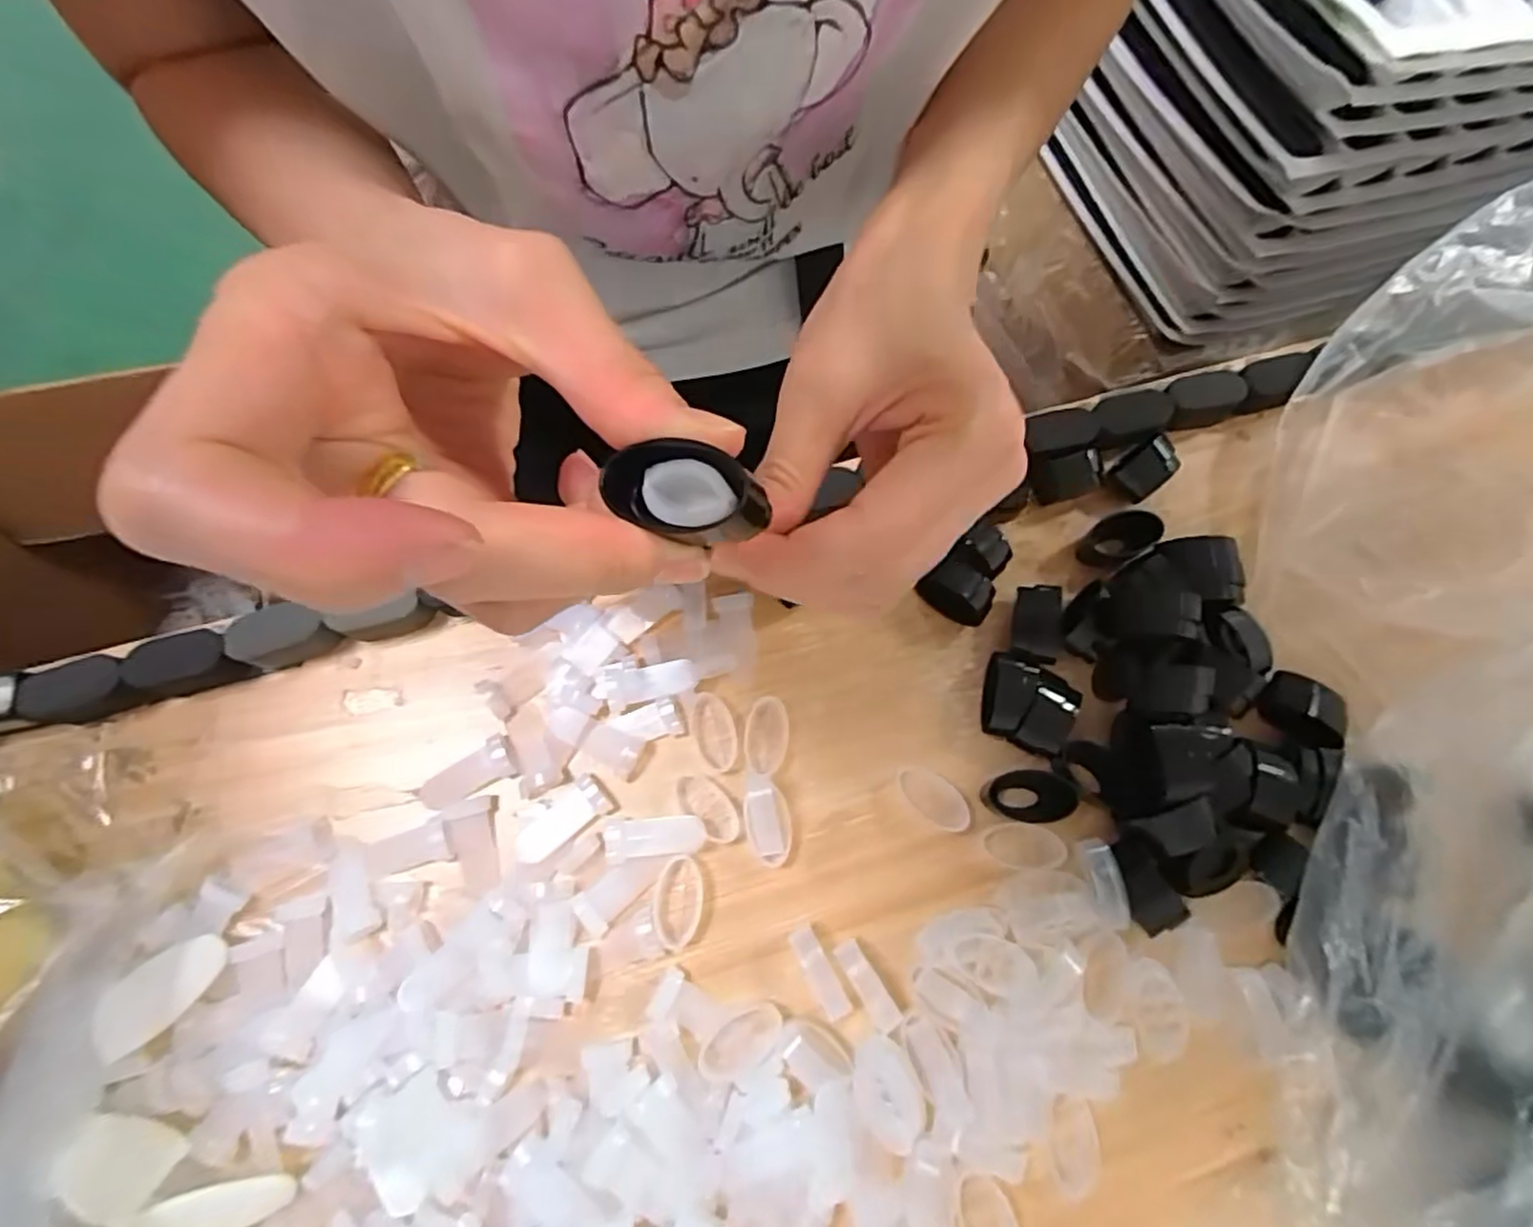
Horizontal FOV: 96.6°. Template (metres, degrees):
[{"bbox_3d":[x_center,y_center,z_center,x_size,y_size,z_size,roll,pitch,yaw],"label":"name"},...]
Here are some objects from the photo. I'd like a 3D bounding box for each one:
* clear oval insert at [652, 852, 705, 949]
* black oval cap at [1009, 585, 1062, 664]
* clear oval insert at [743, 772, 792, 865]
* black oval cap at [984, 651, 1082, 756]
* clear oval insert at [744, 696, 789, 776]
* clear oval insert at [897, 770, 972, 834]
[{"bbox_3d":[-0.034,0.111,0.263,0.018,0.008,0.032,4,72,0],"label":"clear oval insert"},{"bbox_3d":[0.115,0.005,0.292,0.017,0.017,0.033,13,73,3],"label":"black oval cap"},{"bbox_3d":[0.000,0.080,0.265,0.017,0.009,0.037,-10,98,-4],"label":"clear oval insert"},{"bbox_3d":[0.107,0.038,0.280,0.034,0.017,0.033,19,73,5],"label":"black oval cap"},{"bbox_3d":[0.000,0.051,0.285,0.017,0.008,0.031,5,72,1],"label":"clear oval insert"},{"bbox_3d":[0.068,0.074,0.275,0.031,0.005,0.016,41,76,11],"label":"clear oval insert"}]

